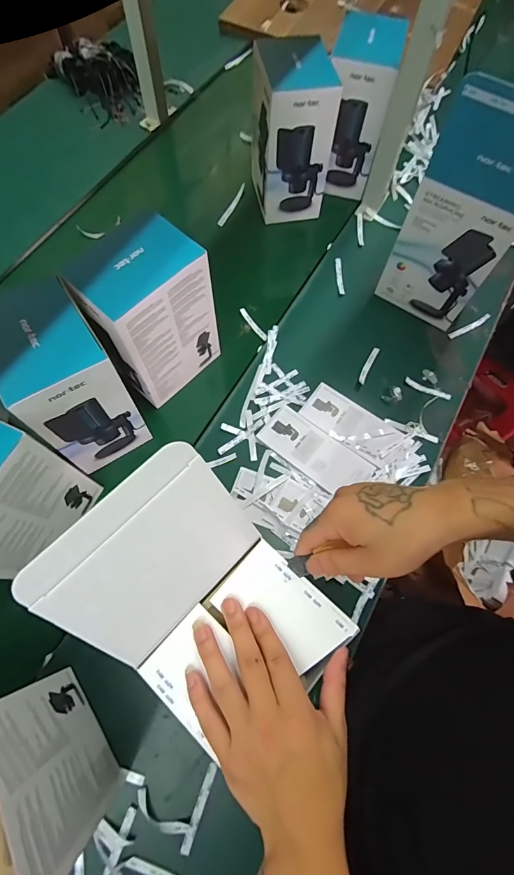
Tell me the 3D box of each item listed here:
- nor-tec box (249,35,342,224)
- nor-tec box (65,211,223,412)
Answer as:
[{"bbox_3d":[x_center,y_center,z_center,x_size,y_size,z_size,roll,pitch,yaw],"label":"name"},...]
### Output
[{"bbox_3d":[0.061,-0.551,0.726,0.118,0.224,0.133,-13,71,-7],"label":"nor-tec box"},{"bbox_3d":[-0.146,-0.164,0.579,0.158,0.226,0.090,-42,77,-15],"label":"nor-tec box"}]

